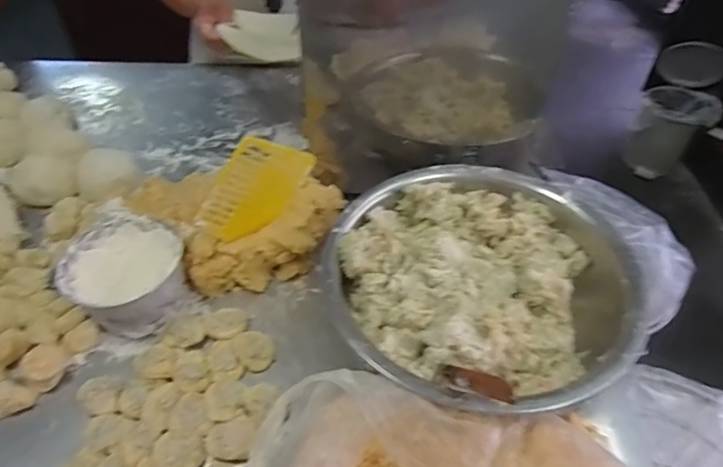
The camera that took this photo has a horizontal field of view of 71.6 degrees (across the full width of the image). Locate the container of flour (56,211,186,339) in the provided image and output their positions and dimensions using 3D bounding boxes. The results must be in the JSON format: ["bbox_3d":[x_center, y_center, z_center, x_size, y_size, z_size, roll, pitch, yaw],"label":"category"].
[{"bbox_3d":[-0.334,0.053,0.709,0.176,0.083,0.140,19,48,18],"label":"container of flour"}]

